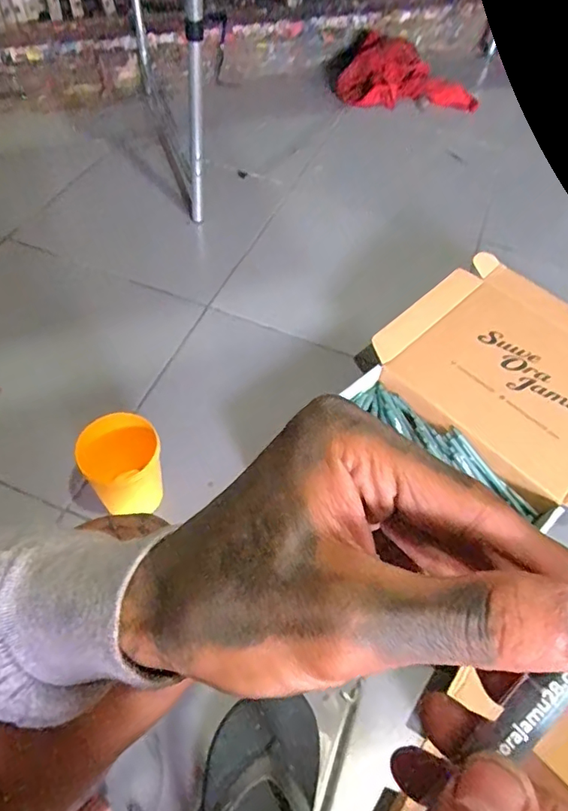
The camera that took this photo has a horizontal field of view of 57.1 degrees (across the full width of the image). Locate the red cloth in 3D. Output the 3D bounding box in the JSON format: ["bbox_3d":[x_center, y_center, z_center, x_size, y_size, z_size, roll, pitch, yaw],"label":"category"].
[{"bbox_3d":[0.319,-0.823,1.326,0.355,0.106,0.128,11,55,3],"label":"red cloth"}]

